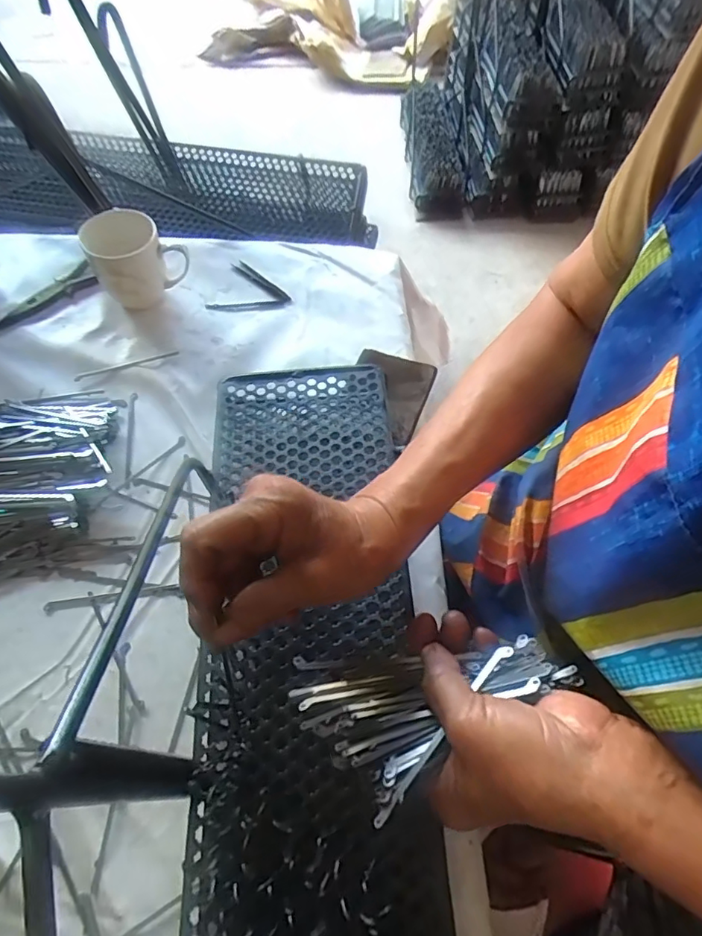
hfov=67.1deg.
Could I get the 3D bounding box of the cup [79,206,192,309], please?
[{"bbox_3d":[-0.241,-0.231,0.600,0.090,0.087,0.077,-30,62,-17],"label":"cup"}]

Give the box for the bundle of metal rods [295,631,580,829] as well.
[{"bbox_3d":[0.043,0.129,0.281,0.149,0.041,0.078,-15,58,8],"label":"bundle of metal rods"}]

